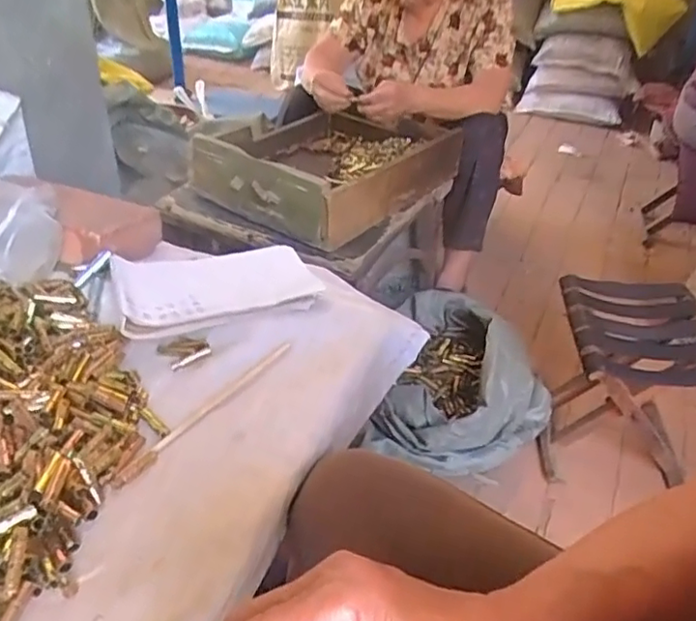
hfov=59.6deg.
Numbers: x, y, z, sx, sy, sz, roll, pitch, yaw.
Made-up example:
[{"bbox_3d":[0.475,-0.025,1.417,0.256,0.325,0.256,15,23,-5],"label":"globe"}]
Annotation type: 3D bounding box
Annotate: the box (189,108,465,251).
[{"bbox_3d":[-0.037,-0.301,1.227,0.392,0.145,0.473,22,40,23],"label":"box"}]

